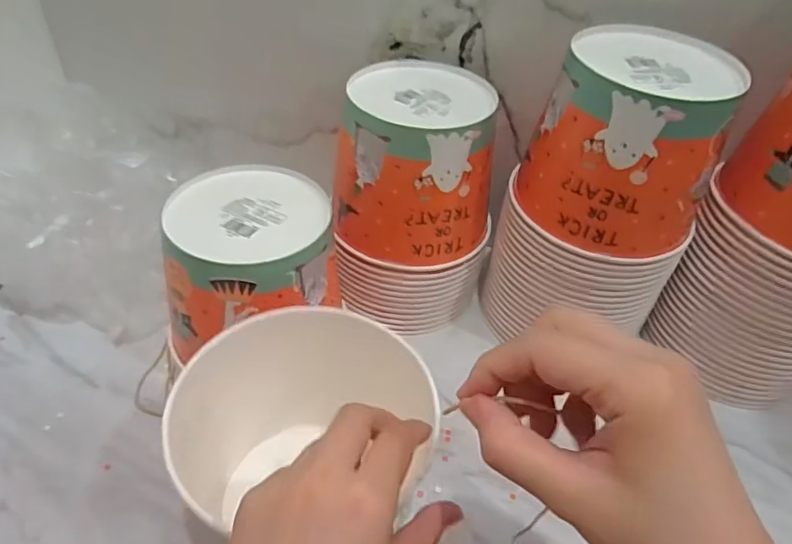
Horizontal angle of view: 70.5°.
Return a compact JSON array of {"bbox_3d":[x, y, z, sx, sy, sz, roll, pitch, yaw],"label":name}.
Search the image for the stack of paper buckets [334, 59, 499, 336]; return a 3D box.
[{"bbox_3d":[0.019,-0.059,0.532,0.145,0.217,0.122,11,43,5],"label":"stack of paper buckets"}]

